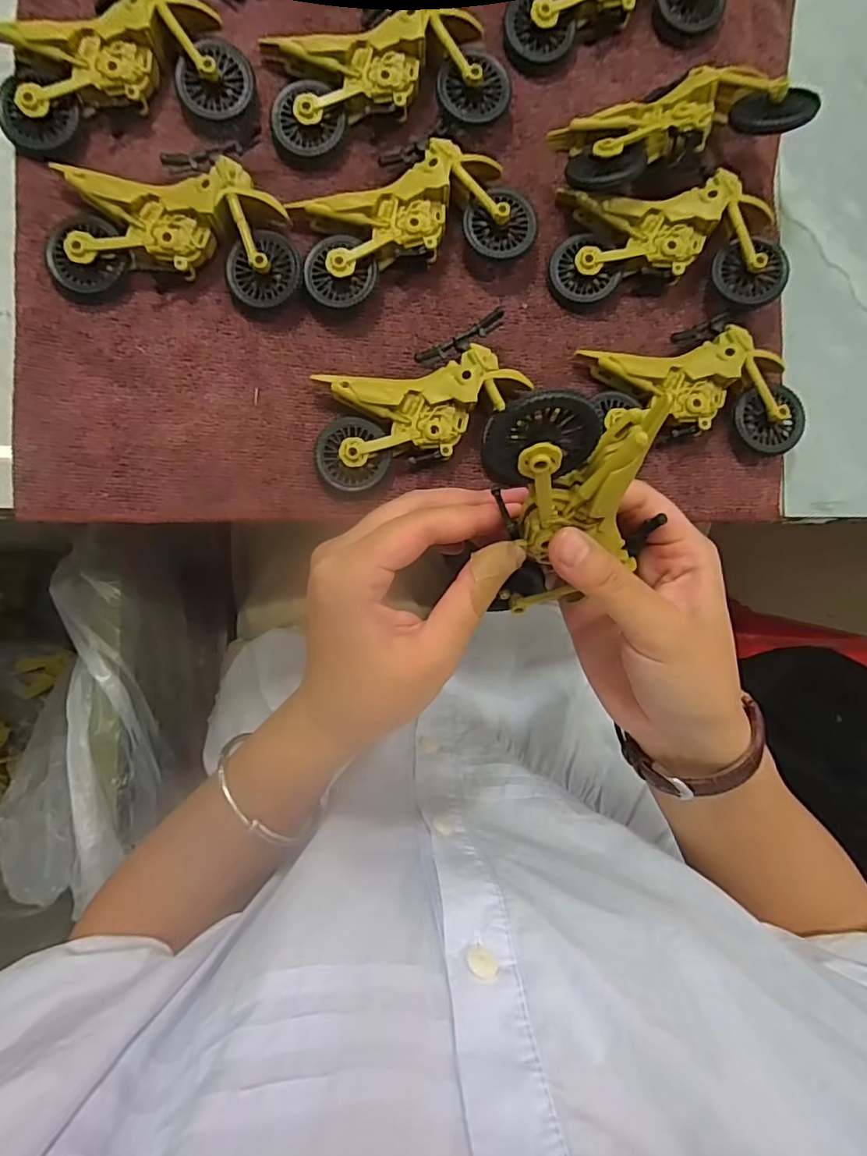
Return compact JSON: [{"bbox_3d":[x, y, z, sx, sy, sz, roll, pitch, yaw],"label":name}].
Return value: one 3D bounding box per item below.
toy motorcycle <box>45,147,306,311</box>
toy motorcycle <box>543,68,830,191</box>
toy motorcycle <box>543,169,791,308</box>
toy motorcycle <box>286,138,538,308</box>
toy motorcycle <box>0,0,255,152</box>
[{"bbox_3d":[-0.124,-0.167,0.259,0.111,0.023,0.067,-2,91,-5],"label":"toy motorcycle"},{"bbox_3d":[0.119,-0.222,0.268,0.111,0.023,0.054,-19,72,2],"label":"toy motorcycle"},{"bbox_3d":[0.119,-0.171,0.277,0.112,0.029,0.058,4,91,-5],"label":"toy motorcycle"},{"bbox_3d":[-0.010,-0.180,0.269,0.113,0.022,0.063,-15,92,-4],"label":"toy motorcycle"},{"bbox_3d":[-0.148,-0.239,0.256,0.113,0.023,0.052,-15,92,-4],"label":"toy motorcycle"}]

